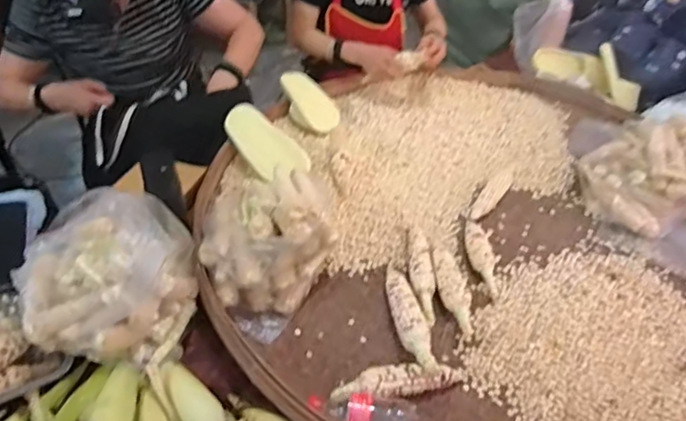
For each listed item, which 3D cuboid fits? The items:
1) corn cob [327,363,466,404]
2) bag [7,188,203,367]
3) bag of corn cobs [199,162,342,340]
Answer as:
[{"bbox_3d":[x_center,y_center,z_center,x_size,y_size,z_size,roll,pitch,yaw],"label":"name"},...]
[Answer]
[{"bbox_3d":[0.092,0.275,0.872,0.232,0.046,0.050,-8,46,-12],"label":"corn cob"},{"bbox_3d":[-0.378,0.115,0.889,0.253,0.178,0.245,9,44,3],"label":"bag"},{"bbox_3d":[-0.148,0.044,0.986,0.227,0.191,0.259,28,50,22],"label":"bag of corn cobs"}]

